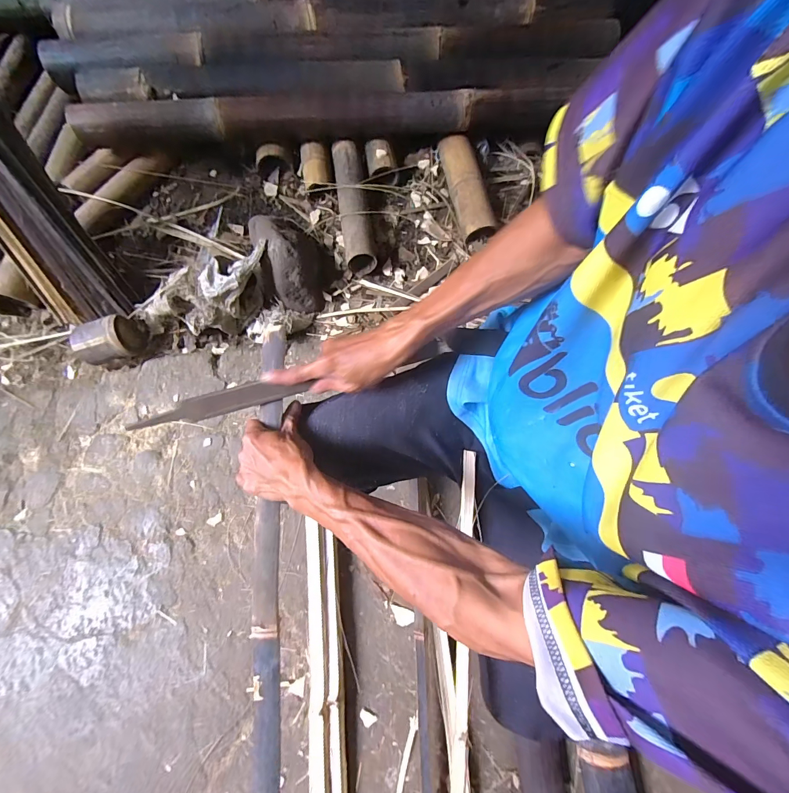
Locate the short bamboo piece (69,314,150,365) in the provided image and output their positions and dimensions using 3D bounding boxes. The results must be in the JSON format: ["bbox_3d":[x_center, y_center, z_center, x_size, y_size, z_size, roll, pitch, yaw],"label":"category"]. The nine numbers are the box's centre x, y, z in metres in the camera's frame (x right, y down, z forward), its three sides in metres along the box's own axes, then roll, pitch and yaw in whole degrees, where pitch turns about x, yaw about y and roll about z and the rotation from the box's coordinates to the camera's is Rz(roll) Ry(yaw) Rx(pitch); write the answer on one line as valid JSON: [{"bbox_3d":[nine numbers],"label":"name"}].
[{"bbox_3d":[-0.572,-0.114,0.717,0.107,0.083,0.093,-10,74,-2],"label":"short bamboo piece"}]

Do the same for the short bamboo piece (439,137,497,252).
[{"bbox_3d":[0.158,-0.456,0.795,0.065,0.071,0.259,-14,76,-1],"label":"short bamboo piece"}]

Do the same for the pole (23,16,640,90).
[{"bbox_3d":[-0.108,-0.738,0.755,1.190,0.092,0.109,-6,73,0],"label":"pole"}]

